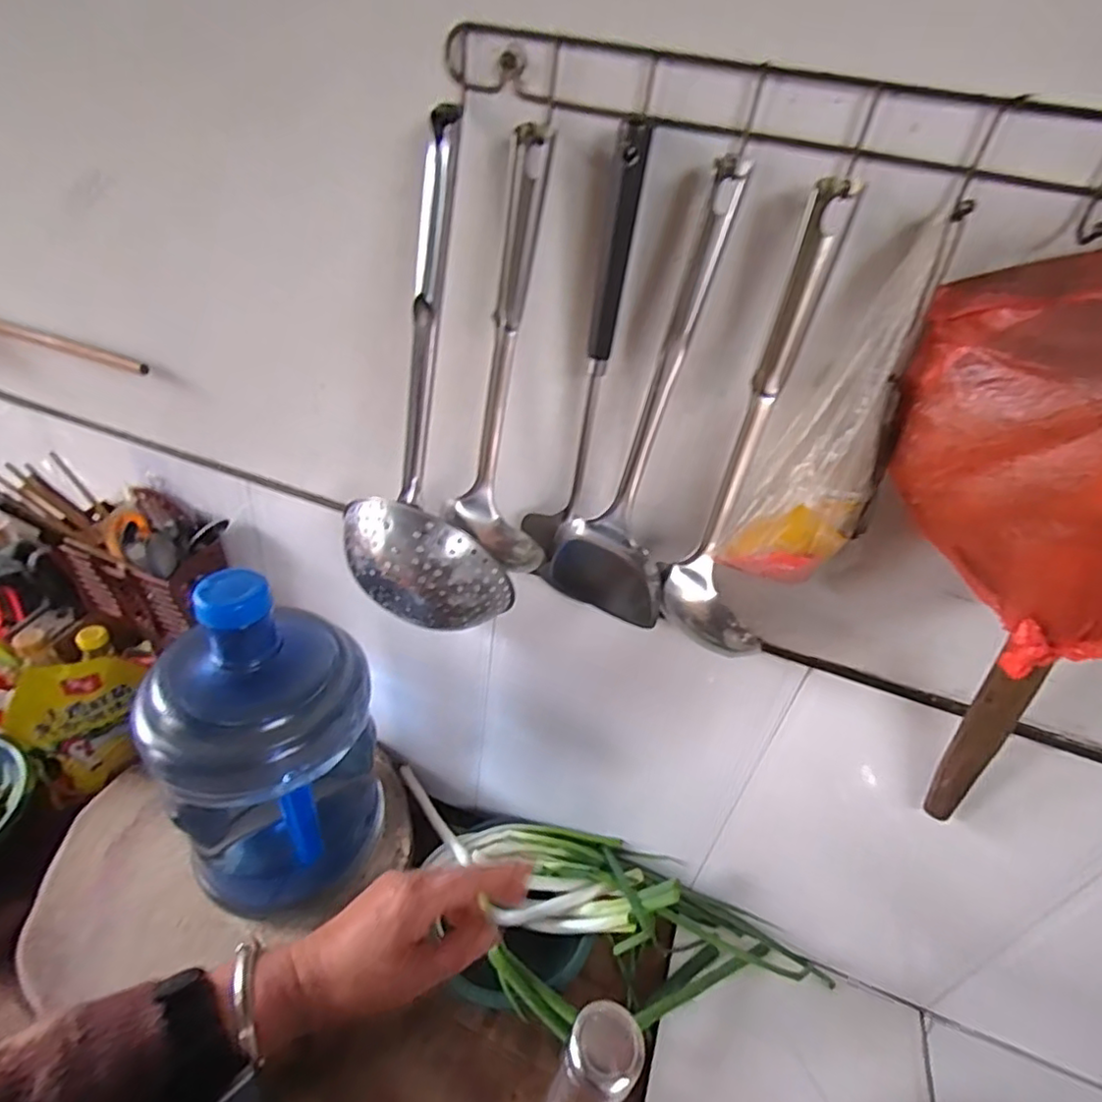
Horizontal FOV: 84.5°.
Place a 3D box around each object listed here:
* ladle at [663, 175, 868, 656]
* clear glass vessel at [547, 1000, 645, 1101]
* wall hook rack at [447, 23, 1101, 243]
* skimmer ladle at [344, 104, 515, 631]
[{"bbox_3d":[0.148,-0.063,0.427,0.075,0.331,0.059,14,36,9],"label":"ladle"},{"bbox_3d":[0.037,0.490,0.560,0.060,0.193,0.060,27,40,25],"label":"clear glass vessel"},{"bbox_3d":[0.148,-0.242,0.344,0.459,0.055,0.032,17,37,13],"label":"wall hook rack"},{"bbox_3d":[-0.095,-0.098,0.470,0.133,0.380,0.085,-6,38,-18],"label":"skimmer ladle"}]

